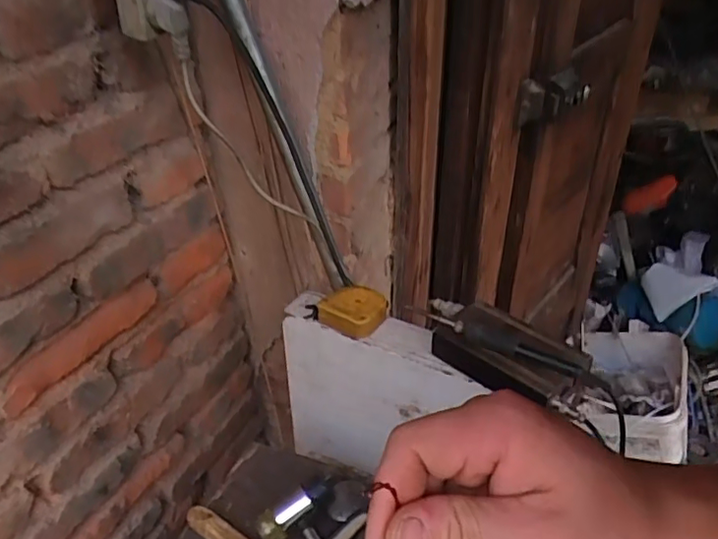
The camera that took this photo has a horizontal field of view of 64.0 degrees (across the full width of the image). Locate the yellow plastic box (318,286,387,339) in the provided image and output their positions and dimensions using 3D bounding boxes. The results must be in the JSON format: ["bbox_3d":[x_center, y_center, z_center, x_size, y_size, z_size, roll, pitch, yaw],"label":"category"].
[{"bbox_3d":[-0.006,0.049,0.696,0.077,0.028,0.059,14,38,22],"label":"yellow plastic box"}]

